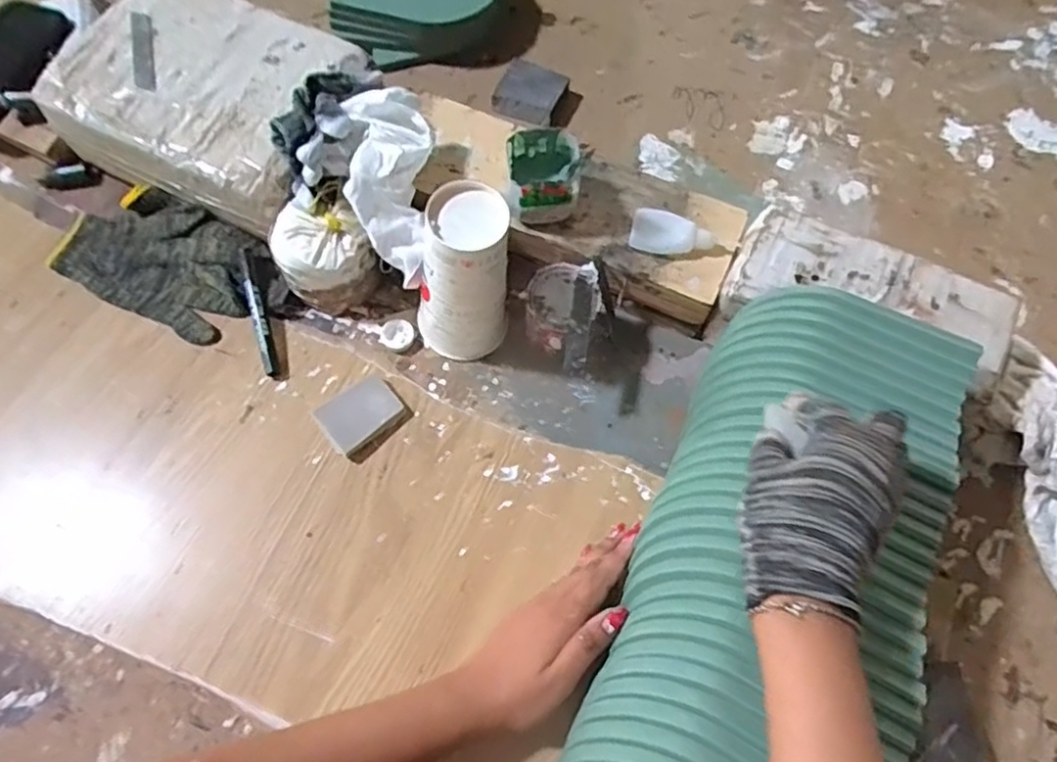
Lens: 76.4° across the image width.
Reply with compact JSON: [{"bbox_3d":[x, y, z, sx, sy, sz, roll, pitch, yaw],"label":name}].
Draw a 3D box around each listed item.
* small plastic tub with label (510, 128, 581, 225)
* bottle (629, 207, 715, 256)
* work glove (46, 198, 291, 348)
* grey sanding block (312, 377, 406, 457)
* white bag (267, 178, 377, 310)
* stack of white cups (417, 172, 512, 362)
[{"bbox_3d":[0.015,-0.178,0.584,0.058,0.050,0.068,-5,66,-4],"label":"small plastic tub with label"},{"bbox_3d":[0.126,-0.127,0.587,0.070,0.019,0.033,15,66,5],"label":"bottle"},{"bbox_3d":[-0.337,-0.110,0.635,0.203,0.029,0.110,25,69,8],"label":"work glove"},{"bbox_3d":[-0.147,0.029,0.586,0.067,0.010,0.051,-37,73,-15],"label":"grey sanding block"},{"bbox_3d":[-0.185,-0.114,0.602,0.077,0.101,0.076,-28,71,-12],"label":"white bag"},{"bbox_3d":[-0.054,-0.084,0.566,0.077,0.173,0.068,-42,75,-16],"label":"stack of white cups"}]

